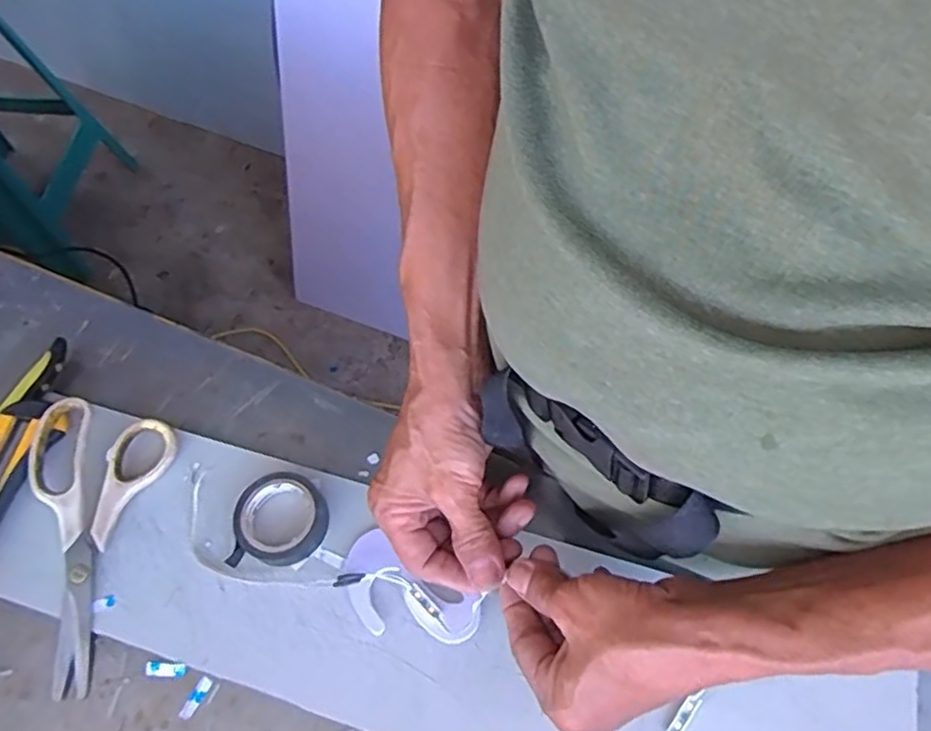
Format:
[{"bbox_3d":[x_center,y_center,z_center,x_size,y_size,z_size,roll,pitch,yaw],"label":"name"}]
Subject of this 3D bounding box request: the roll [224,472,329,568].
[{"bbox_3d":[-0.124,0.100,0.454,0.062,0.018,0.060,-1,63,2],"label":"roll"}]

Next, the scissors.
[{"bbox_3d":[-0.261,0.112,0.453,0.086,0.029,0.174,9,64,7],"label":"scissors"}]

